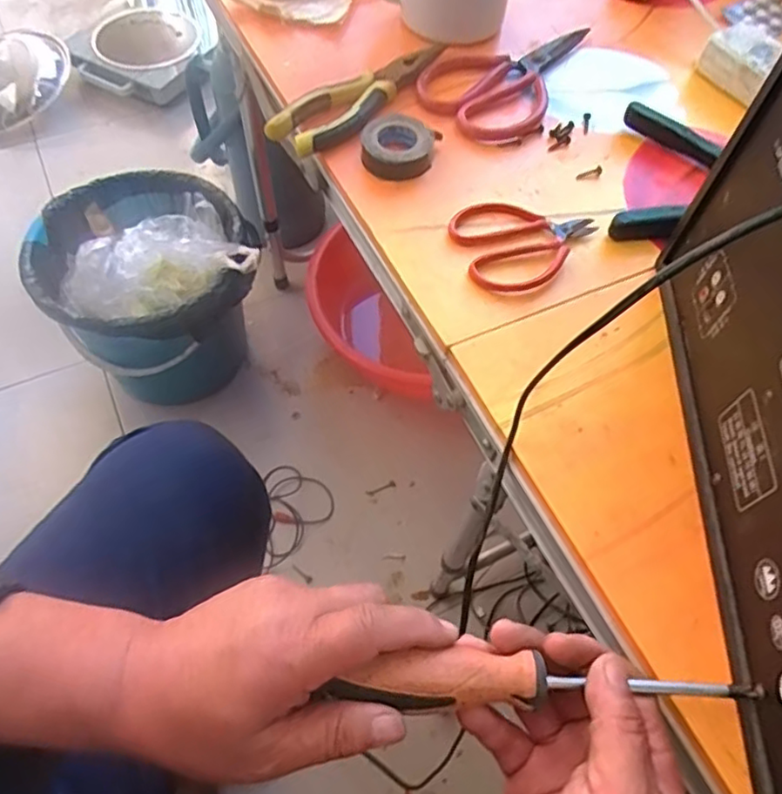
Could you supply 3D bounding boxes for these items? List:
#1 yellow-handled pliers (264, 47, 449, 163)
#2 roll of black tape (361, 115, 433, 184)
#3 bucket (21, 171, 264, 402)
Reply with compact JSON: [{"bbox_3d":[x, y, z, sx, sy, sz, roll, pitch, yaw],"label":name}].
[{"bbox_3d":[-0.026,-0.249,0.513,0.056,0.015,0.168,34,65,16],"label":"yellow-handled pliers"},{"bbox_3d":[0.006,-0.193,0.479,0.052,0.022,0.054,1,61,-2],"label":"roll of black tape"},{"bbox_3d":[-0.342,-0.143,0.938,0.275,0.267,0.263,1,59,-1],"label":"bucket"}]

